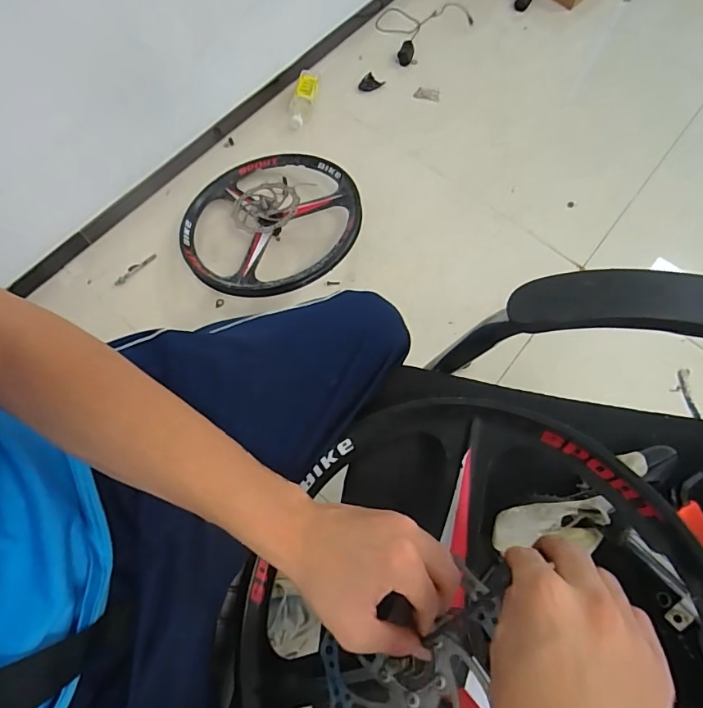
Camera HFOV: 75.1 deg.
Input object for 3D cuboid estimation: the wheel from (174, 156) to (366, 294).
[{"bbox_3d":[-0.184,-0.304,1.029,0.388,0.079,0.414,1,71,-2],"label":"wheel"}]

